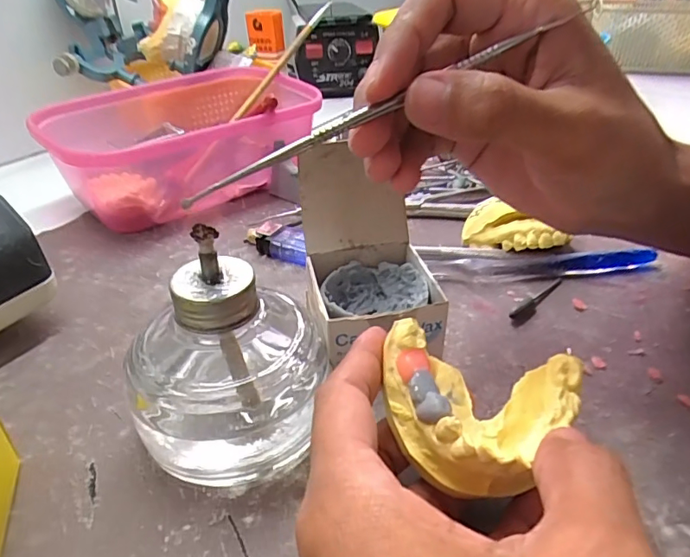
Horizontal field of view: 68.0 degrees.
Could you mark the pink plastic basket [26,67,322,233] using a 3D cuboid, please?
[{"bbox_3d":[-0.116,-0.105,0.393,0.192,0.070,0.128,-24,40,-29],"label":"pink plastic basket"}]

